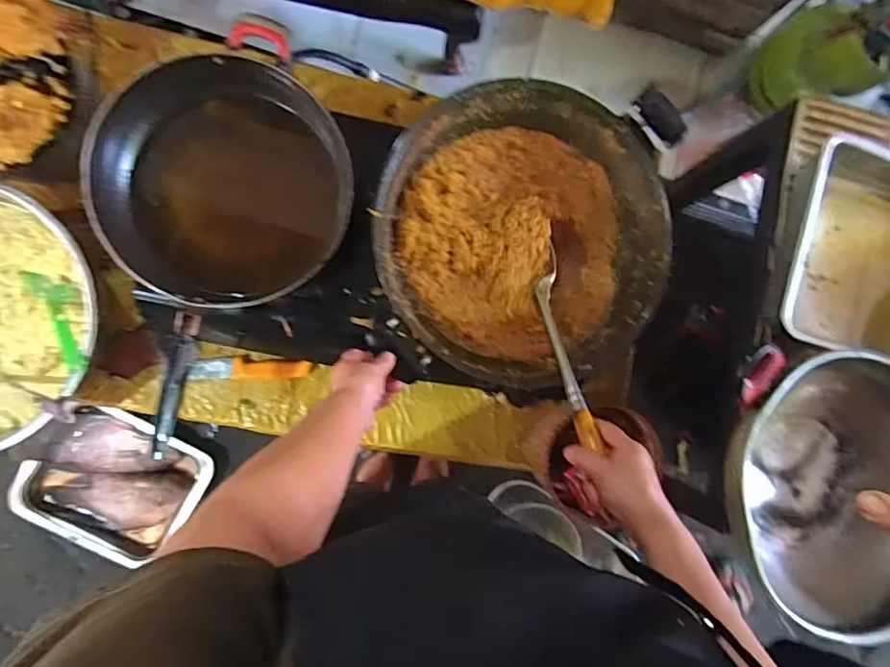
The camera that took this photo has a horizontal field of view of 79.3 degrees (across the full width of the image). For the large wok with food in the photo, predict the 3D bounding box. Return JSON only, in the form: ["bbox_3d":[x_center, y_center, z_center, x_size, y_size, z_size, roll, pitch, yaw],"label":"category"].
[{"bbox_3d":[0.107,-0.135,0.739,0.386,0.107,0.375,0,90,-8],"label":"large wok with food"}]

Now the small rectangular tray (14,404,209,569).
[{"bbox_3d":[-0.703,0.319,1.140,0.310,0.038,0.280,34,89,-17],"label":"small rectangular tray"}]

